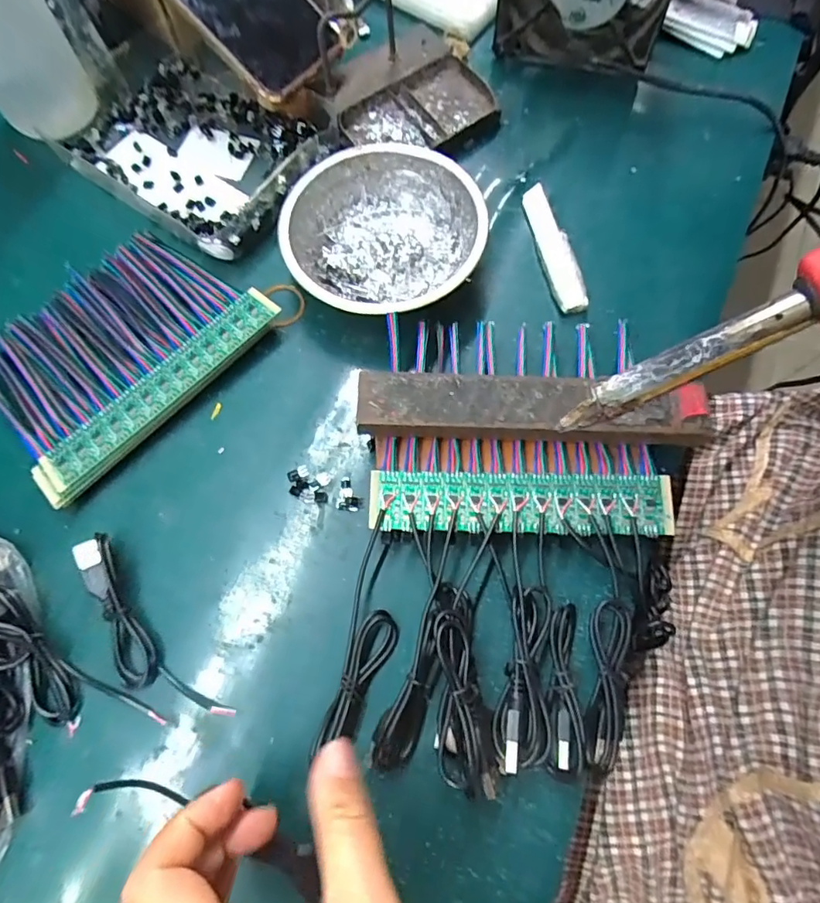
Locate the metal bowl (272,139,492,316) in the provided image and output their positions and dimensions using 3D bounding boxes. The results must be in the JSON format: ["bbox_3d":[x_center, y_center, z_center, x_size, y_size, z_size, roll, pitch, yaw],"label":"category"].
[{"bbox_3d":[-0.018,-0.138,0.346,0.125,0.039,0.125,0,70,1],"label":"metal bowl"}]

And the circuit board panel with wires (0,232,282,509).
[{"bbox_3d":[-0.187,-0.067,0.340,0.131,0.018,0.164,41,76,14],"label":"circuit board panel with wires"}]

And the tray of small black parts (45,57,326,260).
[{"bbox_3d":[-0.162,-0.234,0.400,0.188,0.018,0.129,35,75,13],"label":"tray of small black parts"}]

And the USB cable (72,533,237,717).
[{"bbox_3d":[-0.145,0.100,0.278,0.035,0.019,0.120,-39,74,-11],"label":"USB cable"}]

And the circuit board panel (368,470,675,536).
[{"bbox_3d":[0.061,0.028,0.290,0.165,0.004,0.033,1,74,0],"label":"circuit board panel"}]

